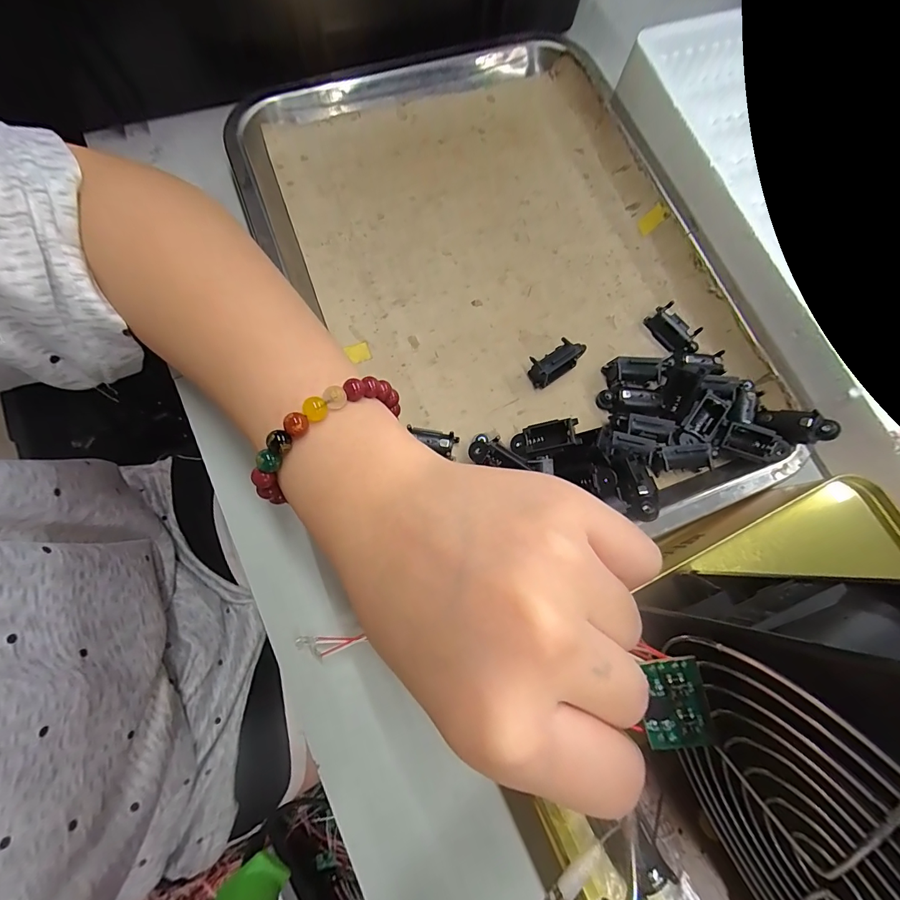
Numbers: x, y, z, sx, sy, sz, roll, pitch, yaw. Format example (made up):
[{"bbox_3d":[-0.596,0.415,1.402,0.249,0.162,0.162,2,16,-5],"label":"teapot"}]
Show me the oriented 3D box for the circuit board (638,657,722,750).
[{"bbox_3d":[0.067,0.077,0.123,0.019,0.004,0.029,-16,94,17],"label":"circuit board"}]

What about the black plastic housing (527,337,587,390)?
[{"bbox_3d":[0.064,-0.053,0.241,0.035,0.019,0.016,-32,78,-9],"label":"black plastic housing"}]

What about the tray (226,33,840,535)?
[{"bbox_3d":[0.030,-0.108,0.253,0.247,0.029,0.336,-20,77,-6],"label":"tray"}]

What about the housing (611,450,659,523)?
[{"bbox_3d":[0.097,0.018,0.212,0.015,0.008,0.037,-25,91,-7],"label":"housing"}]

